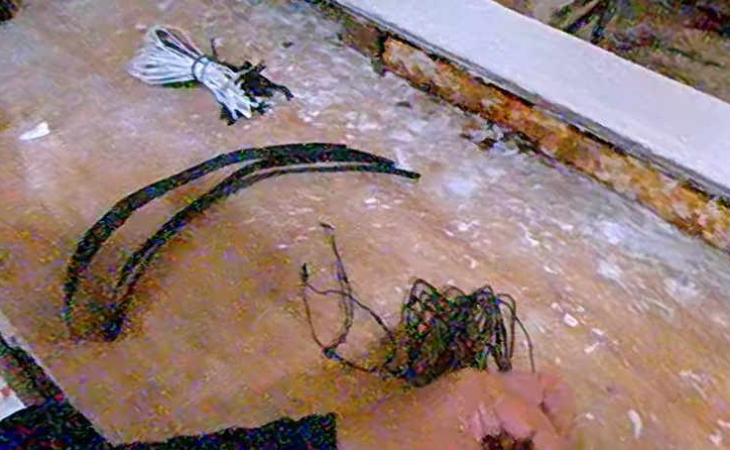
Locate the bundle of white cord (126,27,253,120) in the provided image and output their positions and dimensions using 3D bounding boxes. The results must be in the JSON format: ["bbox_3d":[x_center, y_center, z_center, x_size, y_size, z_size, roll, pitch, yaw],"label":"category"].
[{"bbox_3d":[-0.163,-0.145,0.601,0.128,0.042,0.046,29,49,2],"label":"bundle of white cord"}]

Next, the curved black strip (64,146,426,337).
[{"bbox_3d":[-0.113,-0.018,0.534,0.310,0.018,0.109,-31,56,-29],"label":"curved black strip"}]

